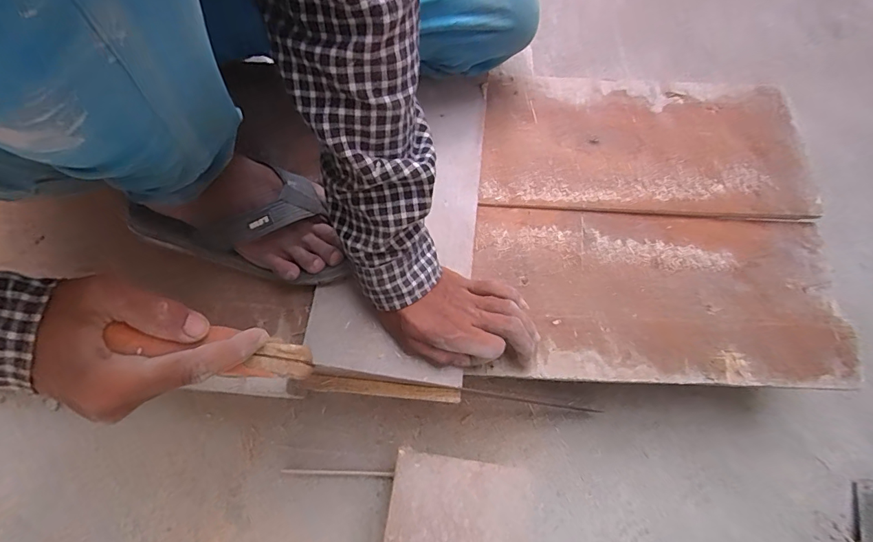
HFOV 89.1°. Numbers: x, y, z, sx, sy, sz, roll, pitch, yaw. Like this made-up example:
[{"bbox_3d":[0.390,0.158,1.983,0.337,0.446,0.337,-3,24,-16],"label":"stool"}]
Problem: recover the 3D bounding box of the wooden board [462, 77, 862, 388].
[{"bbox_3d":[0.253,-0.065,0.520,0.404,0.026,0.381,3,69,-2],"label":"wooden board"}]

